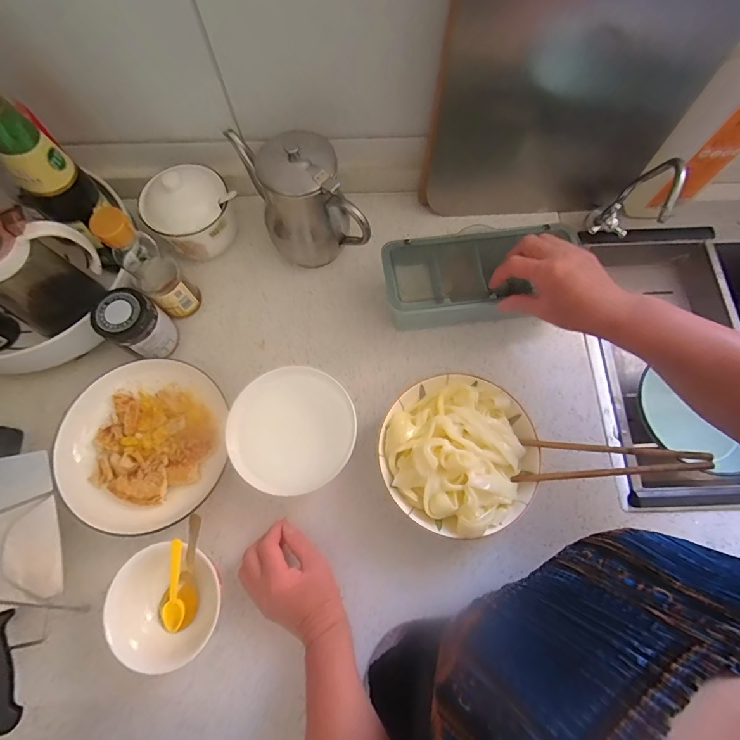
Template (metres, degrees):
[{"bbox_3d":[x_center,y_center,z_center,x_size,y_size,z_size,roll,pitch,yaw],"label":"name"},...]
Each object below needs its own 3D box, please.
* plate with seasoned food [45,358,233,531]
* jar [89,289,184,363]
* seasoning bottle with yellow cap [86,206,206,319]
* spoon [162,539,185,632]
[{"bbox_3d":[-0.268,0.087,0.489,0.183,0.043,0.193,0,73,-1],"label":"plate with seasoned food"},{"bbox_3d":[-0.284,-0.051,0.503,0.065,0.094,0.064,0,73,-1],"label":"jar"},{"bbox_3d":[-0.256,-0.118,0.479,0.045,0.180,0.052,40,76,11],"label":"seasoning bottle with yellow cap"},{"bbox_3d":[-0.204,0.225,0.423,0.019,0.013,0.102,9,100,2],"label":"spoon"}]

